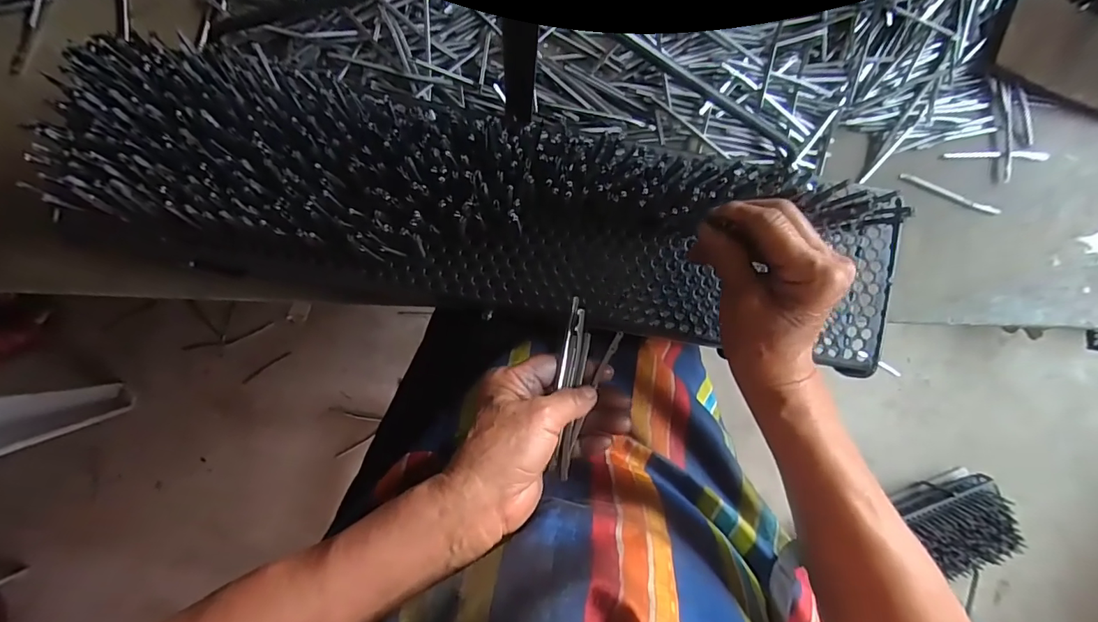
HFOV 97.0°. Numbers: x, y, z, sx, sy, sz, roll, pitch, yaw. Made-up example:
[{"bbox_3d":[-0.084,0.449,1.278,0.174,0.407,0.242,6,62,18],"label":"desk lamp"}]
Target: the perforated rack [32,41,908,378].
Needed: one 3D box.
[{"bbox_3d":[-0.015,-0.067,0.352,0.625,0.045,0.143,8,89,-8],"label":"perforated rack"}]

